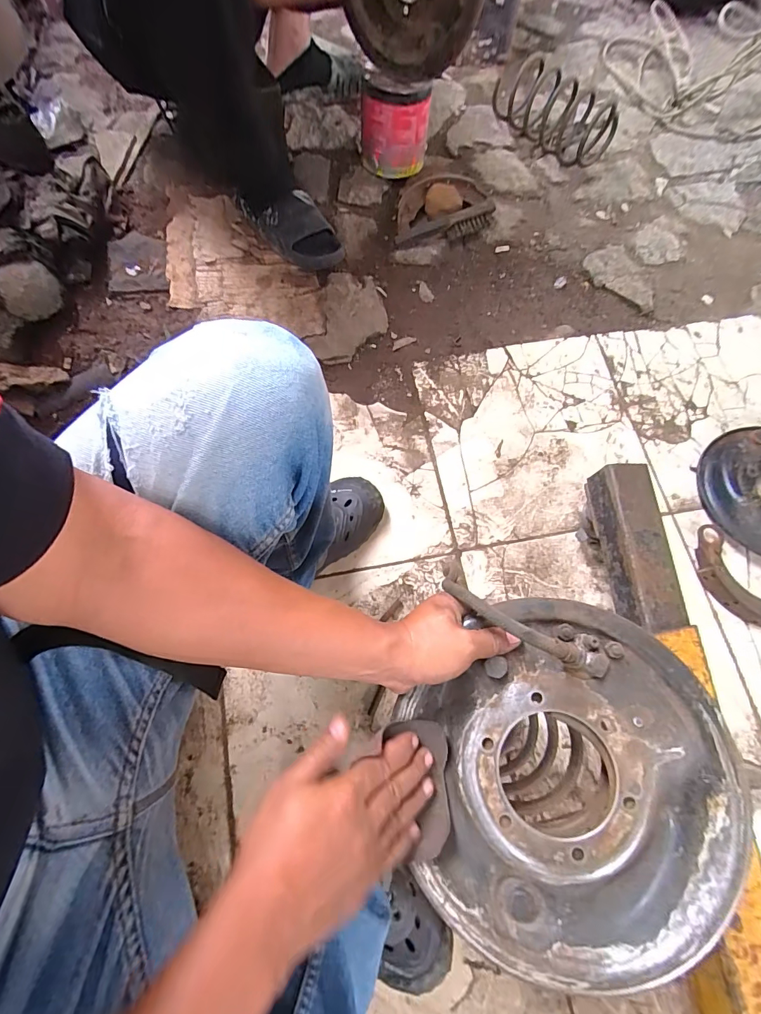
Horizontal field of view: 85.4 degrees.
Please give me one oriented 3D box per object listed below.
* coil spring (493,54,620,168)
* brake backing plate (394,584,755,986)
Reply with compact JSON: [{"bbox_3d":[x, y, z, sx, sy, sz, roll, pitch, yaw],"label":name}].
[{"bbox_3d":[0.420,-0.962,1.009,0.313,0.129,0.126,39,76,12],"label":"coil spring"},{"bbox_3d":[0.140,0.211,0.331,0.250,0.075,0.260,4,72,1],"label":"brake backing plate"}]

